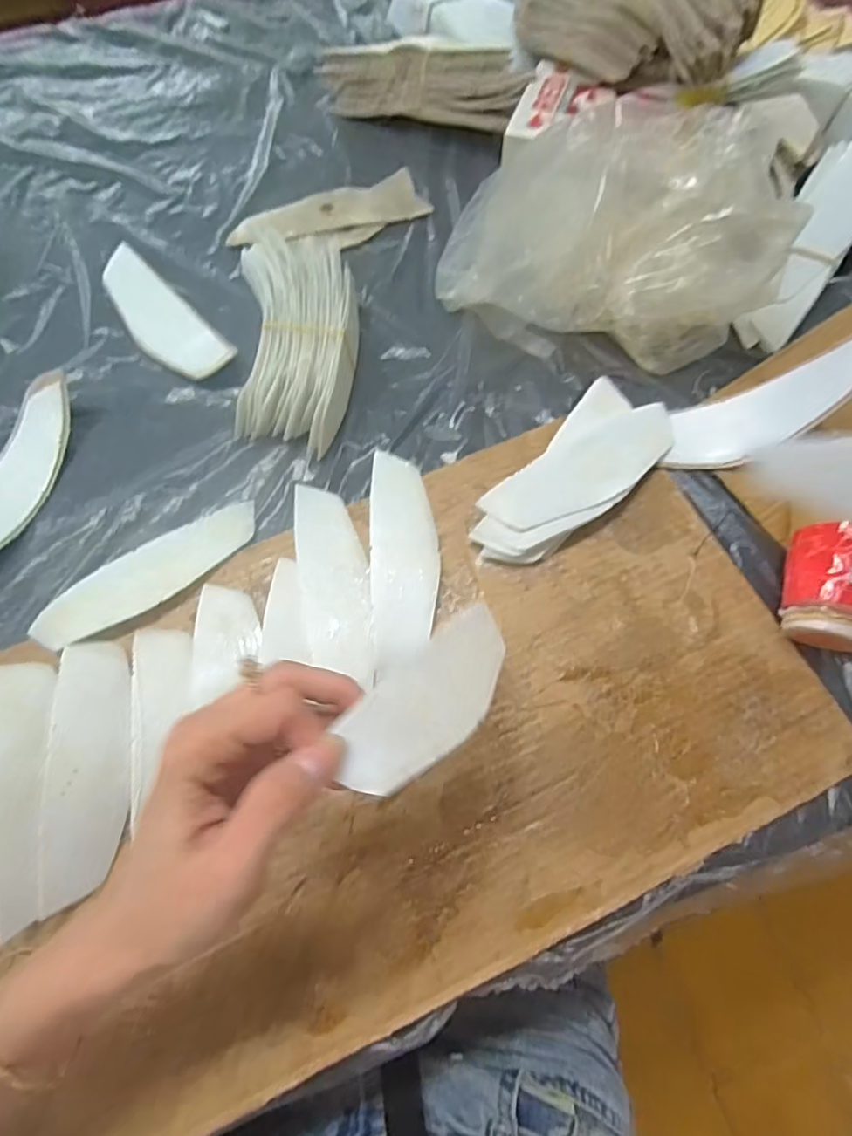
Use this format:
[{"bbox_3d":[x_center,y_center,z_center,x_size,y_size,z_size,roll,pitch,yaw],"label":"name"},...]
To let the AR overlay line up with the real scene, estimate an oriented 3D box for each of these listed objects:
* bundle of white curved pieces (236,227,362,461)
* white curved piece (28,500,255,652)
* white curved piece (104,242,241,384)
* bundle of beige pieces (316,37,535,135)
[{"bbox_3d":[-0.100,-0.172,0.434,0.089,0.048,0.177,-2,68,0],"label":"bundle of white curved pieces"},{"bbox_3d":[-0.189,0.003,0.392,0.158,0.009,0.047,-31,70,-11],"label":"white curved piece"},{"bbox_3d":[-0.216,-0.203,0.469,0.051,0.016,0.157,-43,73,-15],"label":"white curved piece"},{"bbox_3d":[-0.009,-0.456,0.545,0.218,0.064,0.055,19,69,9],"label":"bundle of beige pieces"}]

